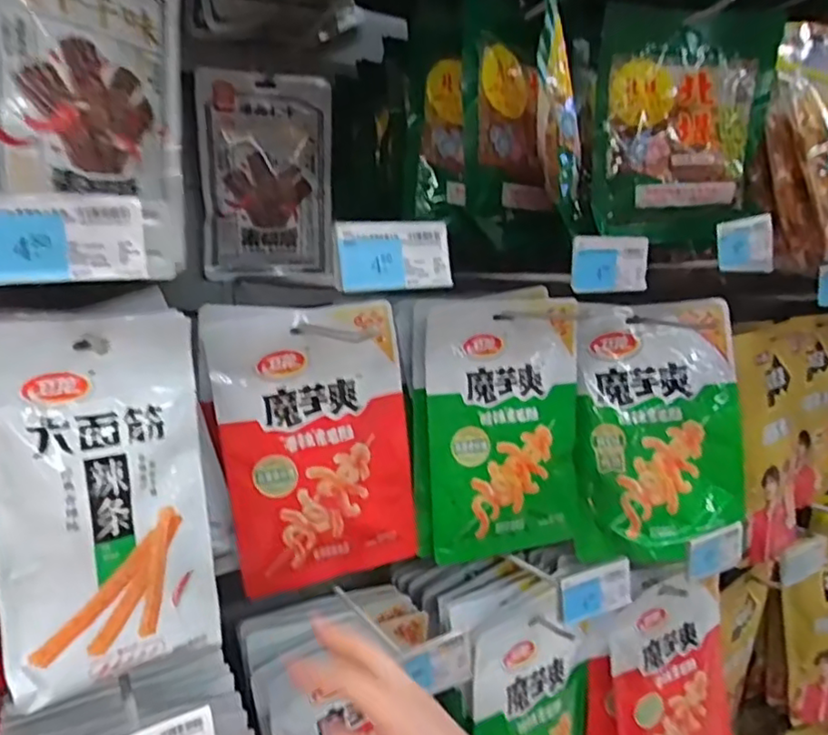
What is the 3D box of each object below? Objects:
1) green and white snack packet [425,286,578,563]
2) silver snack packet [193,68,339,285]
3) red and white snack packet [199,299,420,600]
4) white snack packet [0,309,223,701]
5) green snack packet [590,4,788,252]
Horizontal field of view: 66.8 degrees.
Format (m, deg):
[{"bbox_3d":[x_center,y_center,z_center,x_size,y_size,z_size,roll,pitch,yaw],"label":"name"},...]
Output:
[{"bbox_3d":[0.096,0.060,0.645,0.173,0.263,0.041,-5,6,-21],"label":"green and white snack packet"},{"bbox_3d":[-0.163,-0.213,0.713,0.147,0.219,0.016,-3,12,-18],"label":"silver snack packet"},{"bbox_3d":[-0.088,0.072,0.580,0.168,0.255,0.028,-9,12,-20],"label":"red and white snack packet"},{"bbox_3d":[-0.213,0.088,0.437,0.141,0.246,0.014,-7,-1,-43],"label":"white snack packet"},{"bbox_3d":[0.263,-0.226,0.598,0.185,0.215,0.041,-6,10,-8],"label":"green snack packet"}]

